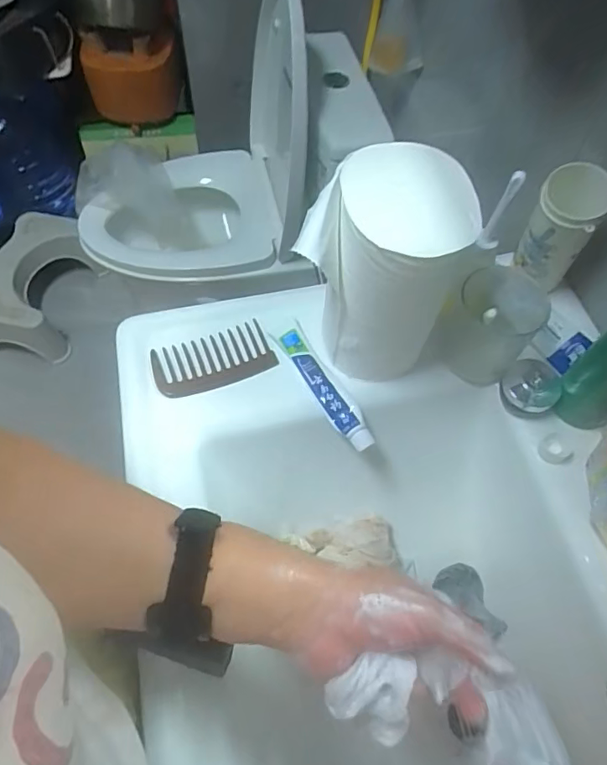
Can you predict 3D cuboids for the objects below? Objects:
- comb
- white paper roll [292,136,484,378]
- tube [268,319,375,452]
[{"bbox_3d":[-0.093,-0.022,0.529,0.118,0.004,0.065,-18,63,-12],"label":"comb"},{"bbox_3d":[0.069,-0.093,0.459,0.109,0.183,0.116,1,61,-1],"label":"white paper roll"},{"bbox_3d":[0.021,0.002,0.512,0.030,0.017,0.144,-28,65,-16],"label":"tube"}]

